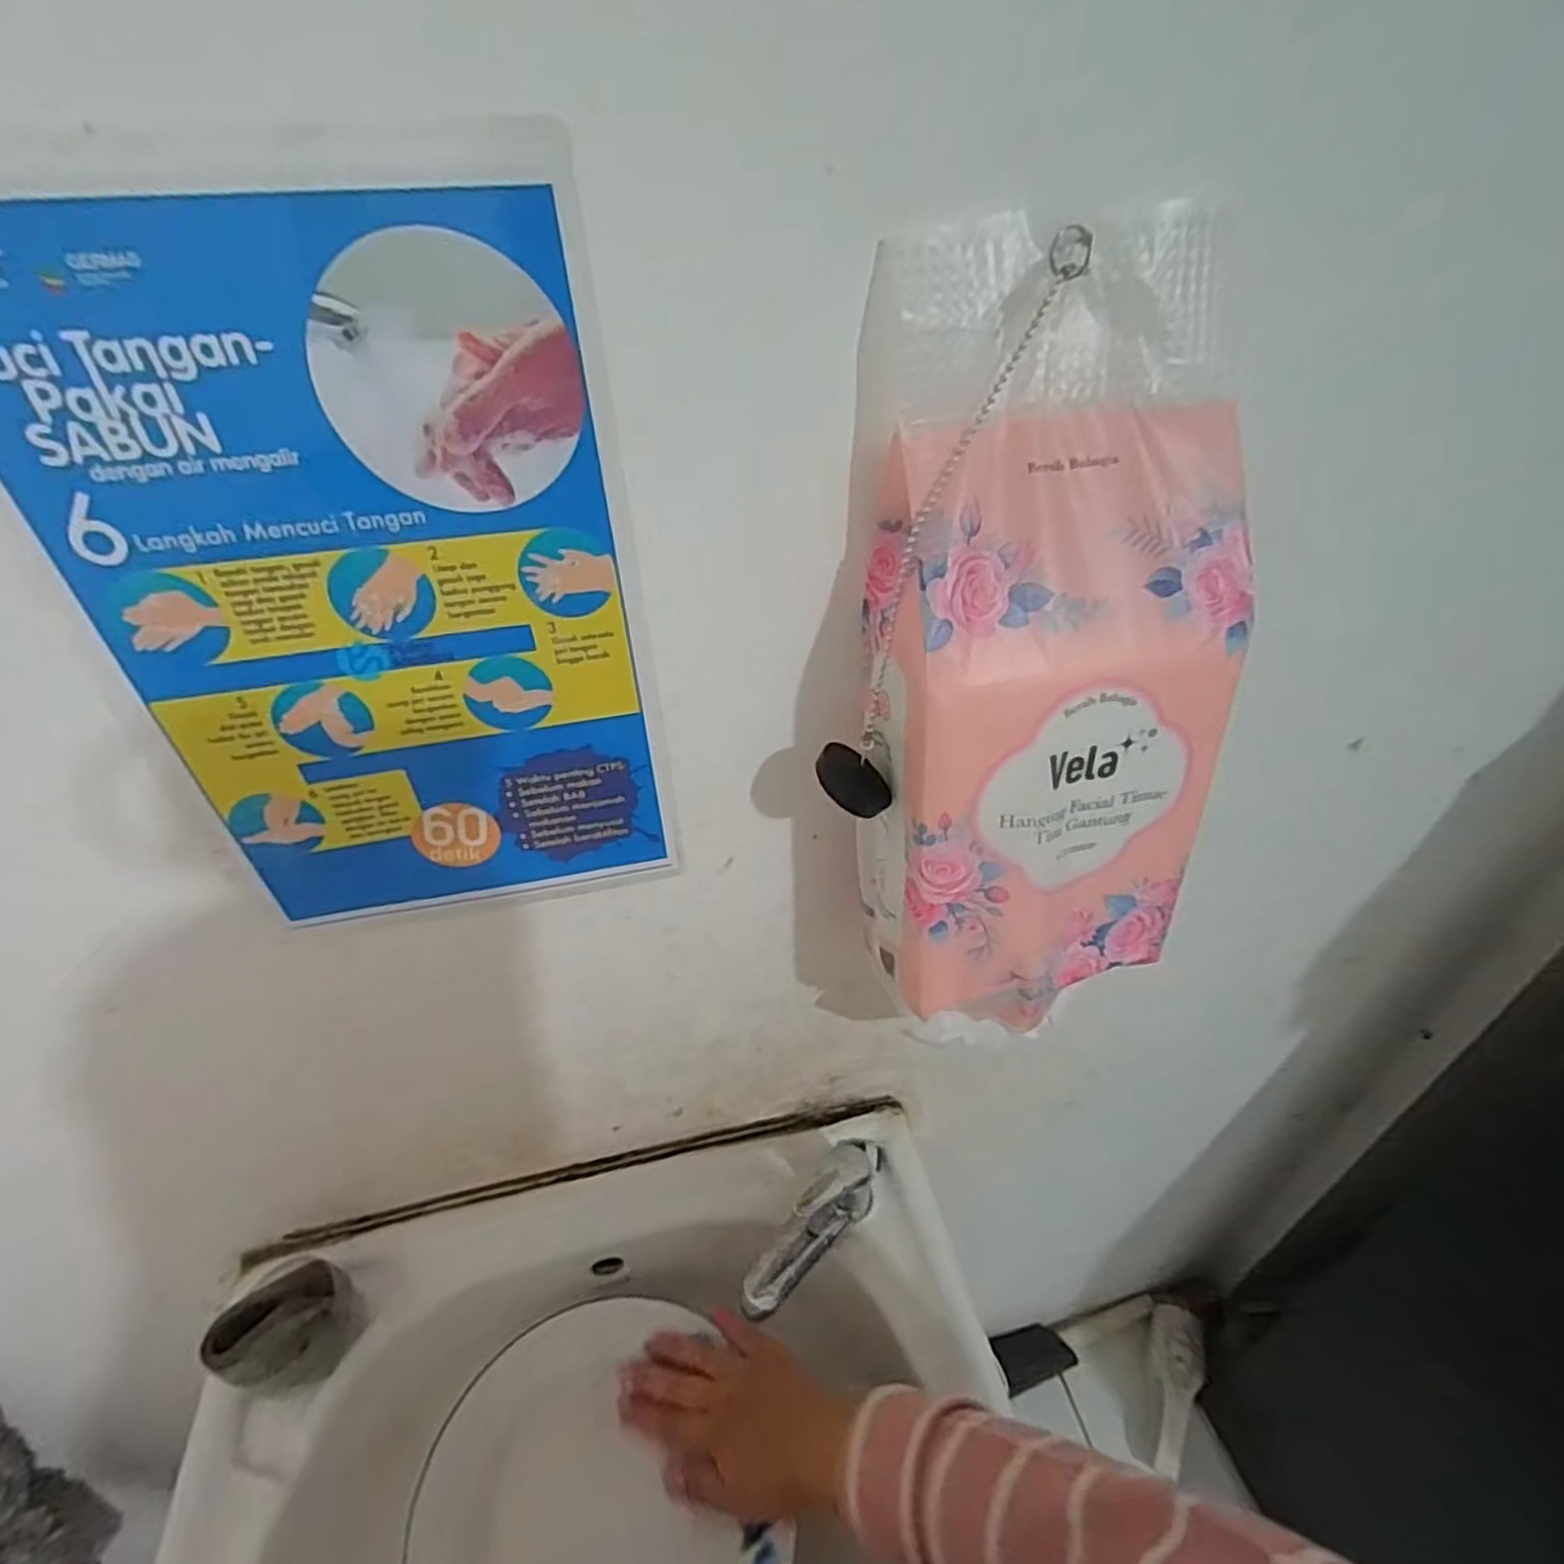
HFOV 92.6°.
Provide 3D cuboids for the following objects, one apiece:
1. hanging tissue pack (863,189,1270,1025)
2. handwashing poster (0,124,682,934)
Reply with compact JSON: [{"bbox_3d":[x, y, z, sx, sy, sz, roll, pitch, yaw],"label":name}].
[{"bbox_3d":[0.117,-0.043,0.332,0.147,0.317,0.108,-9,39,-11],"label":"hanging tissue pack"},{"bbox_3d":[-0.155,-0.060,0.301,0.195,0.304,0.006,-10,38,-11],"label":"handwashing poster"}]

